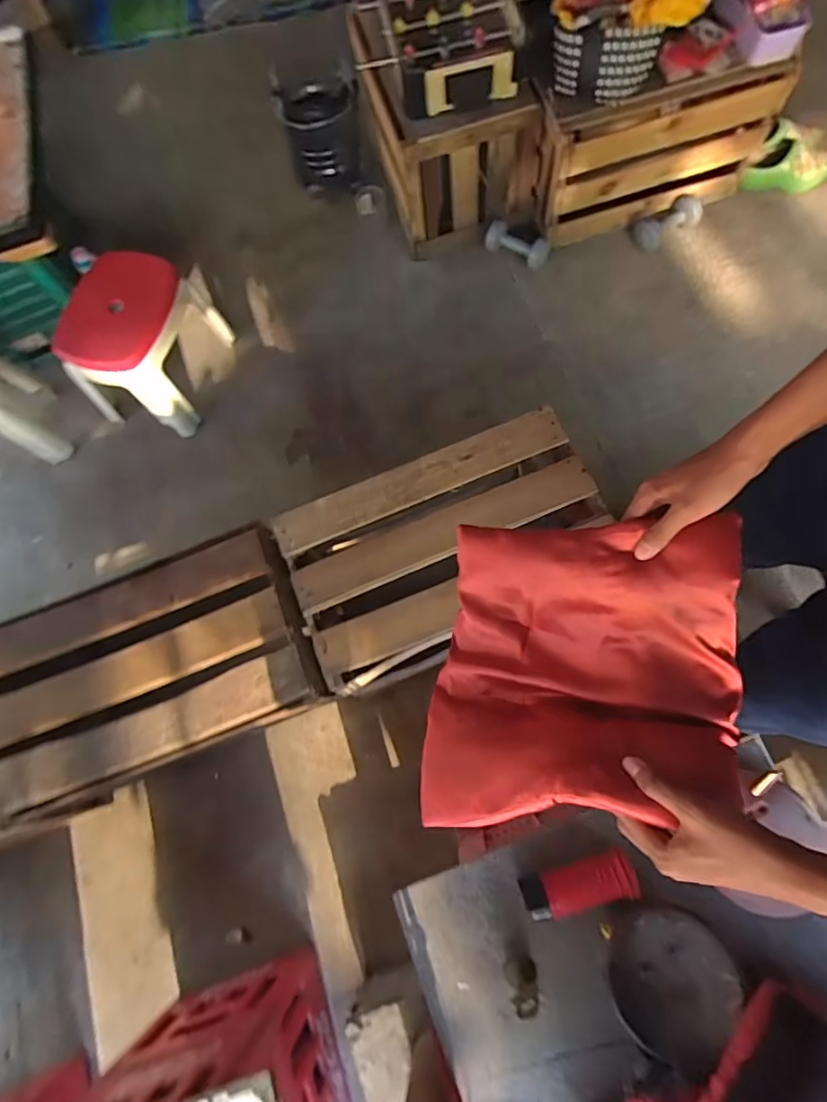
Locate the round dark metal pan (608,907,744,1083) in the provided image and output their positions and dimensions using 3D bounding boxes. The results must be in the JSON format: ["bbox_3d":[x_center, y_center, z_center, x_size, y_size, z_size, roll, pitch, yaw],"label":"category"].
[{"bbox_3d":[0.333,0.555,0.676,0.146,0.034,0.158,-8,51,10],"label":"round dark metal pan"}]

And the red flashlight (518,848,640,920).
[{"bbox_3d":[0.232,0.472,0.745,0.159,0.058,0.051,-13,73,1],"label":"red flashlight"}]

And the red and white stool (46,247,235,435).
[{"bbox_3d":[-0.713,-0.551,1.373,0.276,0.290,0.329,11,75,8],"label":"red and white stool"}]

